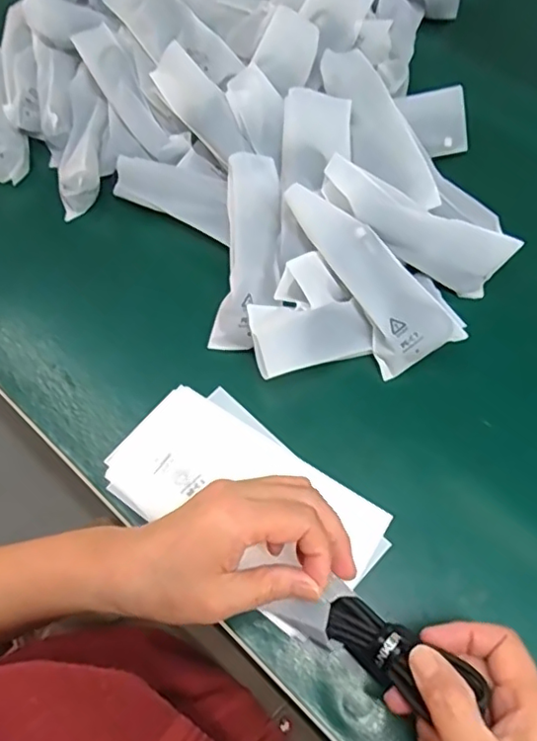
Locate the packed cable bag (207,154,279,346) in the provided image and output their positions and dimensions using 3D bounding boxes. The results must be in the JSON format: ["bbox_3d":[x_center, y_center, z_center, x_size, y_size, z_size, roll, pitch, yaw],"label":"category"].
[{"bbox_3d":[-0.014,-0.090,0.439,0.045,0.020,0.151,5,78,5],"label":"packed cable bag"}]

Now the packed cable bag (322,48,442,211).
[{"bbox_3d":[0.084,-0.189,0.460,0.047,0.018,0.153,-25,79,-8],"label":"packed cable bag"}]

